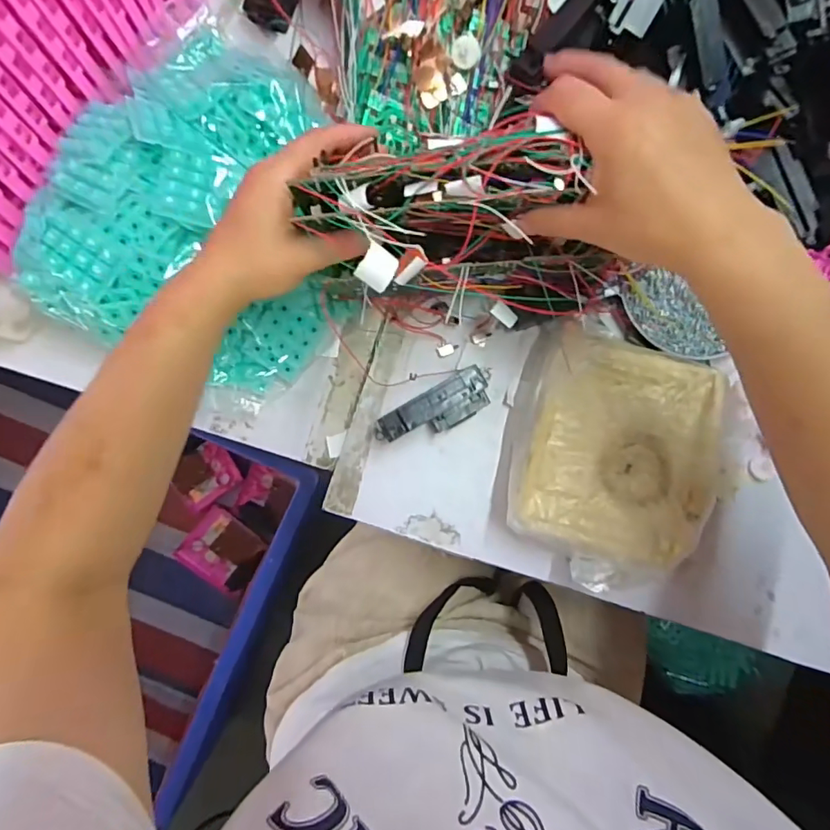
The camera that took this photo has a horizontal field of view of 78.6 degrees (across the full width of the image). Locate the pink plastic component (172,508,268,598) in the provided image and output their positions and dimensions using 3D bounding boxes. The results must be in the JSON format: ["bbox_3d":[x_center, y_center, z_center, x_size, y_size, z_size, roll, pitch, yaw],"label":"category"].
[{"bbox_3d":[-0.404,0.288,1.072,0.152,0.014,0.127,37,87,-1],"label":"pink plastic component"}]

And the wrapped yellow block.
[{"bbox_3d":[0.168,0.039,0.437,0.171,0.043,0.200,17,87,-2],"label":"wrapped yellow block"}]

